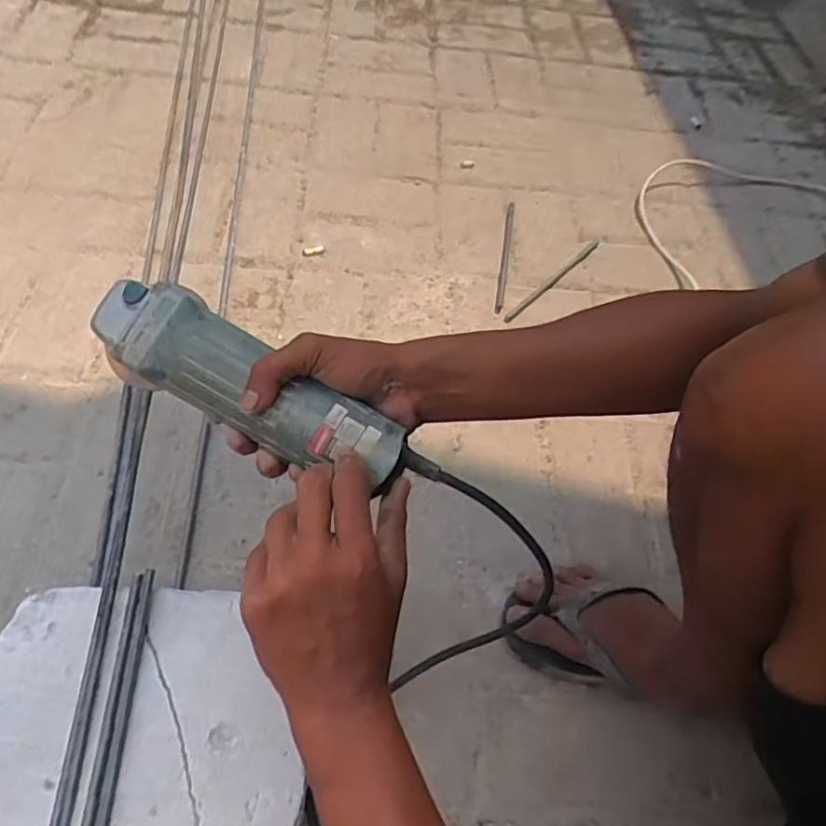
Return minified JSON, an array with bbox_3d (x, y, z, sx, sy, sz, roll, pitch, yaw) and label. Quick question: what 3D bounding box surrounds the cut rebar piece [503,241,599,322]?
[{"bbox_3d":[0.208,-0.196,0.880,0.011,0.010,0.225,38,61,19],"label":"cut rebar piece"}]

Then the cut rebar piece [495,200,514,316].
[{"bbox_3d":[0.136,-0.236,0.892,0.011,0.006,0.226,11,56,2],"label":"cut rebar piece"}]

